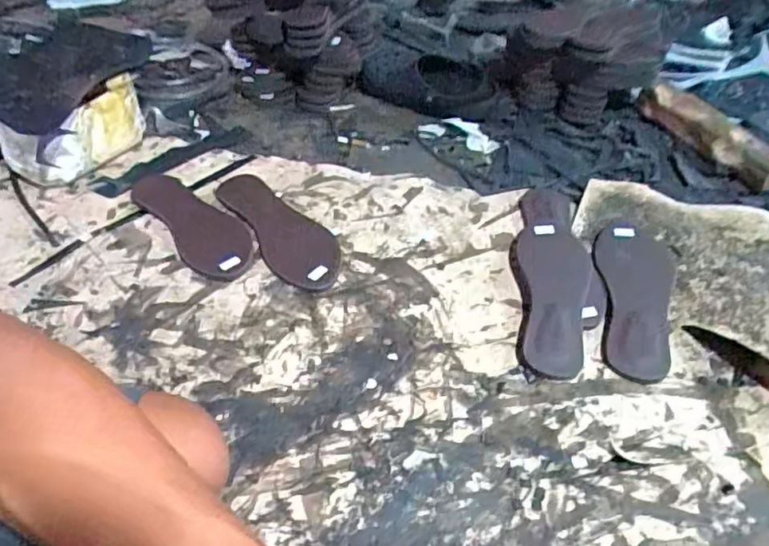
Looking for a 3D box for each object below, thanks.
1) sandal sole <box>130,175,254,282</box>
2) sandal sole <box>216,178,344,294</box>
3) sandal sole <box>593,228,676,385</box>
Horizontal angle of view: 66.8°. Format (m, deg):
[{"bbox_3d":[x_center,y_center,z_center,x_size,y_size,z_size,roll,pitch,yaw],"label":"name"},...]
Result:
[{"bbox_3d":[-0.249,-0.069,0.778,0.092,0.017,0.241,-30,55,-28],"label":"sandal sole"},{"bbox_3d":[-0.134,-0.061,0.771,0.094,0.015,0.243,-25,52,-24],"label":"sandal sole"},{"bbox_3d":[0.293,0.030,0.684,0.091,0.020,0.220,14,47,10],"label":"sandal sole"}]

